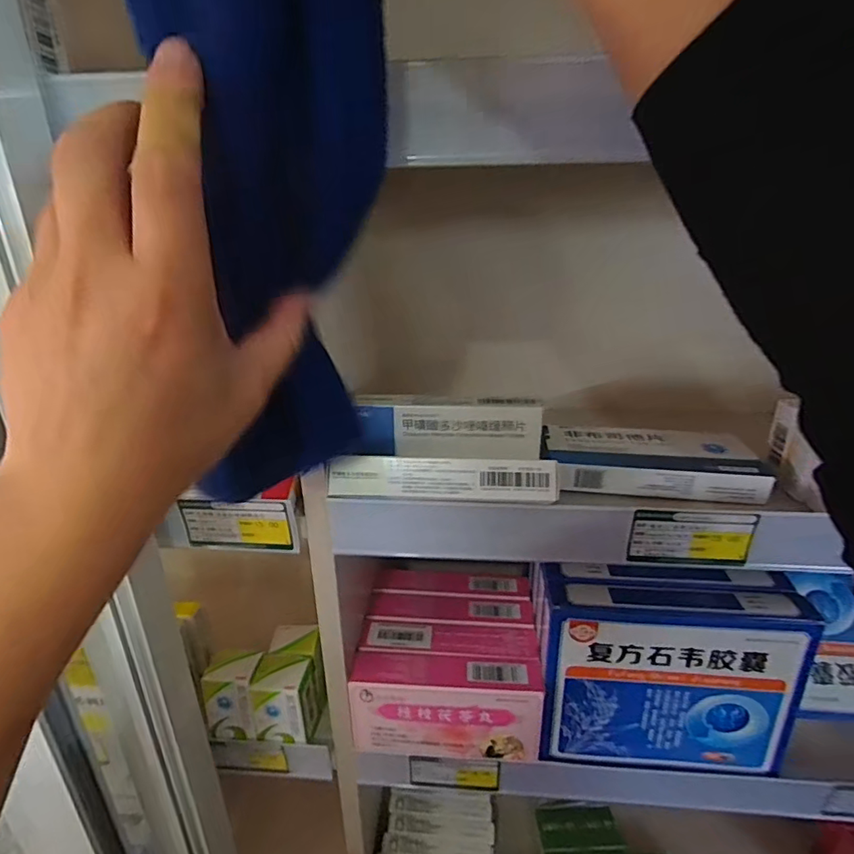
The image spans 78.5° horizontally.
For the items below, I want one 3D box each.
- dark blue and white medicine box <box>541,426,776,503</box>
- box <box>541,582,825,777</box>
[{"bbox_3d":[0.153,0.022,0.365,0.139,0.020,0.067,2,23,7],"label":"dark blue and white medicine box"},{"bbox_3d":[0.172,0.180,0.376,0.176,0.142,0.031,1,23,3],"label":"box"}]

